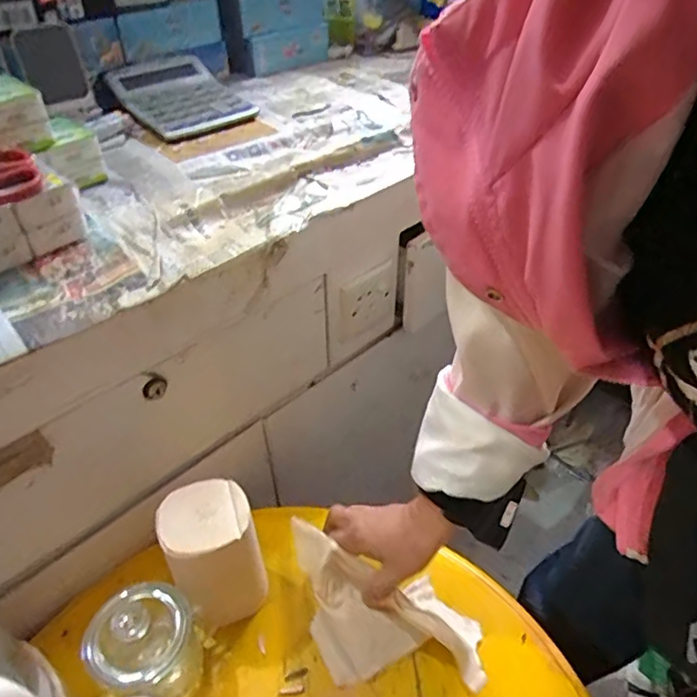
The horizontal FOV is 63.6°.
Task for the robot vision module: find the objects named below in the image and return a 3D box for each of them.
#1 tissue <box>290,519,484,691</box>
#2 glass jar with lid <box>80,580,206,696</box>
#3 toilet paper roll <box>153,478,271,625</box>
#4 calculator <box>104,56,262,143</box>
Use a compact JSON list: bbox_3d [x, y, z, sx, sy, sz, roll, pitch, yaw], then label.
[{"bbox_3d":[0.026,0.247,0.539,0.212,0.071,0.120,14,43,15],"label":"tissue"},{"bbox_3d":[-0.177,0.260,0.491,0.083,0.094,0.081,0,41,0],"label":"glass jar with lid"},{"bbox_3d":[-0.127,0.193,0.532,0.080,0.131,0.081,-19,45,-21],"label":"toilet paper roll"},{"bbox_3d":[-0.212,-0.326,0.721,0.141,0.042,0.163,-31,50,-31],"label":"calculator"}]

